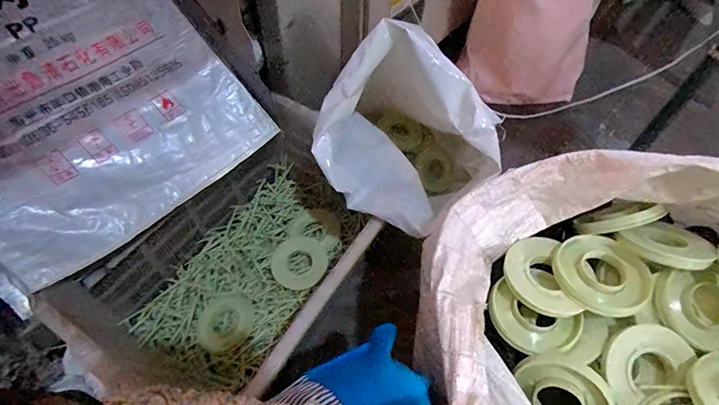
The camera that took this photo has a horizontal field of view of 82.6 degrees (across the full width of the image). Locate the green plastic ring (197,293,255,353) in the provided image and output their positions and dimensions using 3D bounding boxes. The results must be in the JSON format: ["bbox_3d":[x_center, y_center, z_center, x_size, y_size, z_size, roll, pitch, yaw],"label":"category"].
[{"bbox_3d":[-0.295,0.264,0.910,0.121,0.013,0.130,1,56,-2],"label":"green plastic ring"}]

